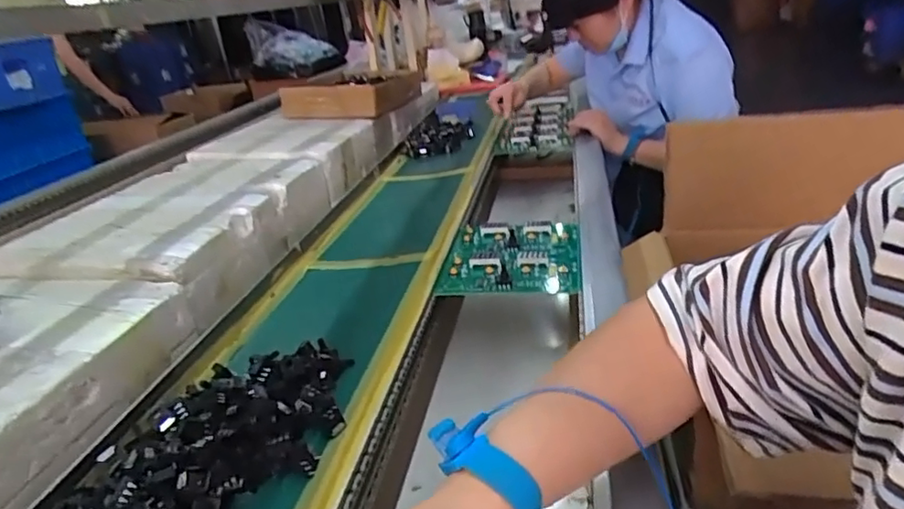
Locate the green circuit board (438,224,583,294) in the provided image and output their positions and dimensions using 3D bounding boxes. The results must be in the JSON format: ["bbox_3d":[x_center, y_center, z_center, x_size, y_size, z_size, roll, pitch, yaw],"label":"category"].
[{"bbox_3d":[0.077,0.000,0.762,0.165,0.022,0.177,-2,24,11],"label":"green circuit board"}]

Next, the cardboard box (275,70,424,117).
[{"bbox_3d":[-0.231,-0.402,1.462,0.243,0.074,0.355,-1,24,14],"label":"cardboard box"}]

